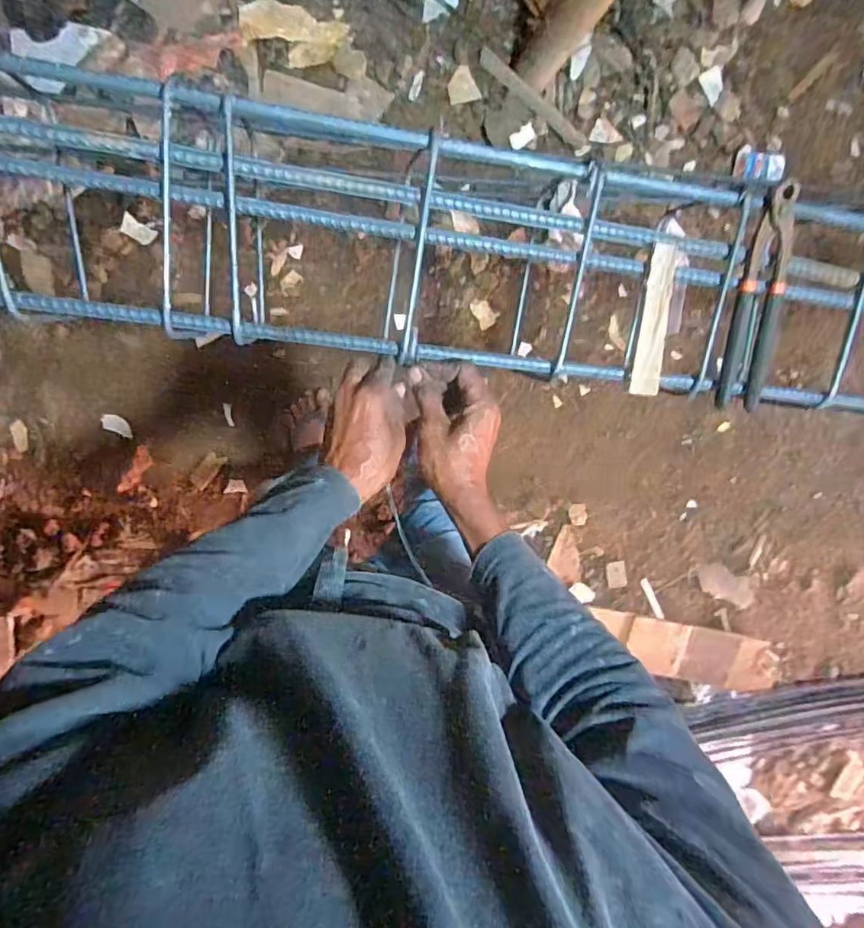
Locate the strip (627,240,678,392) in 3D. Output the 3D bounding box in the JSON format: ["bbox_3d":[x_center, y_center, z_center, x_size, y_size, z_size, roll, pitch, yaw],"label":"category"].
[{"bbox_3d":[0.224,-0.142,0.551,0.031,0.008,0.145,5,106,-3],"label":"strip"}]

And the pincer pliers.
[{"bbox_3d":[0.334,-0.166,0.563,0.046,0.034,0.215,1,103,-10],"label":"pincer pliers"}]

